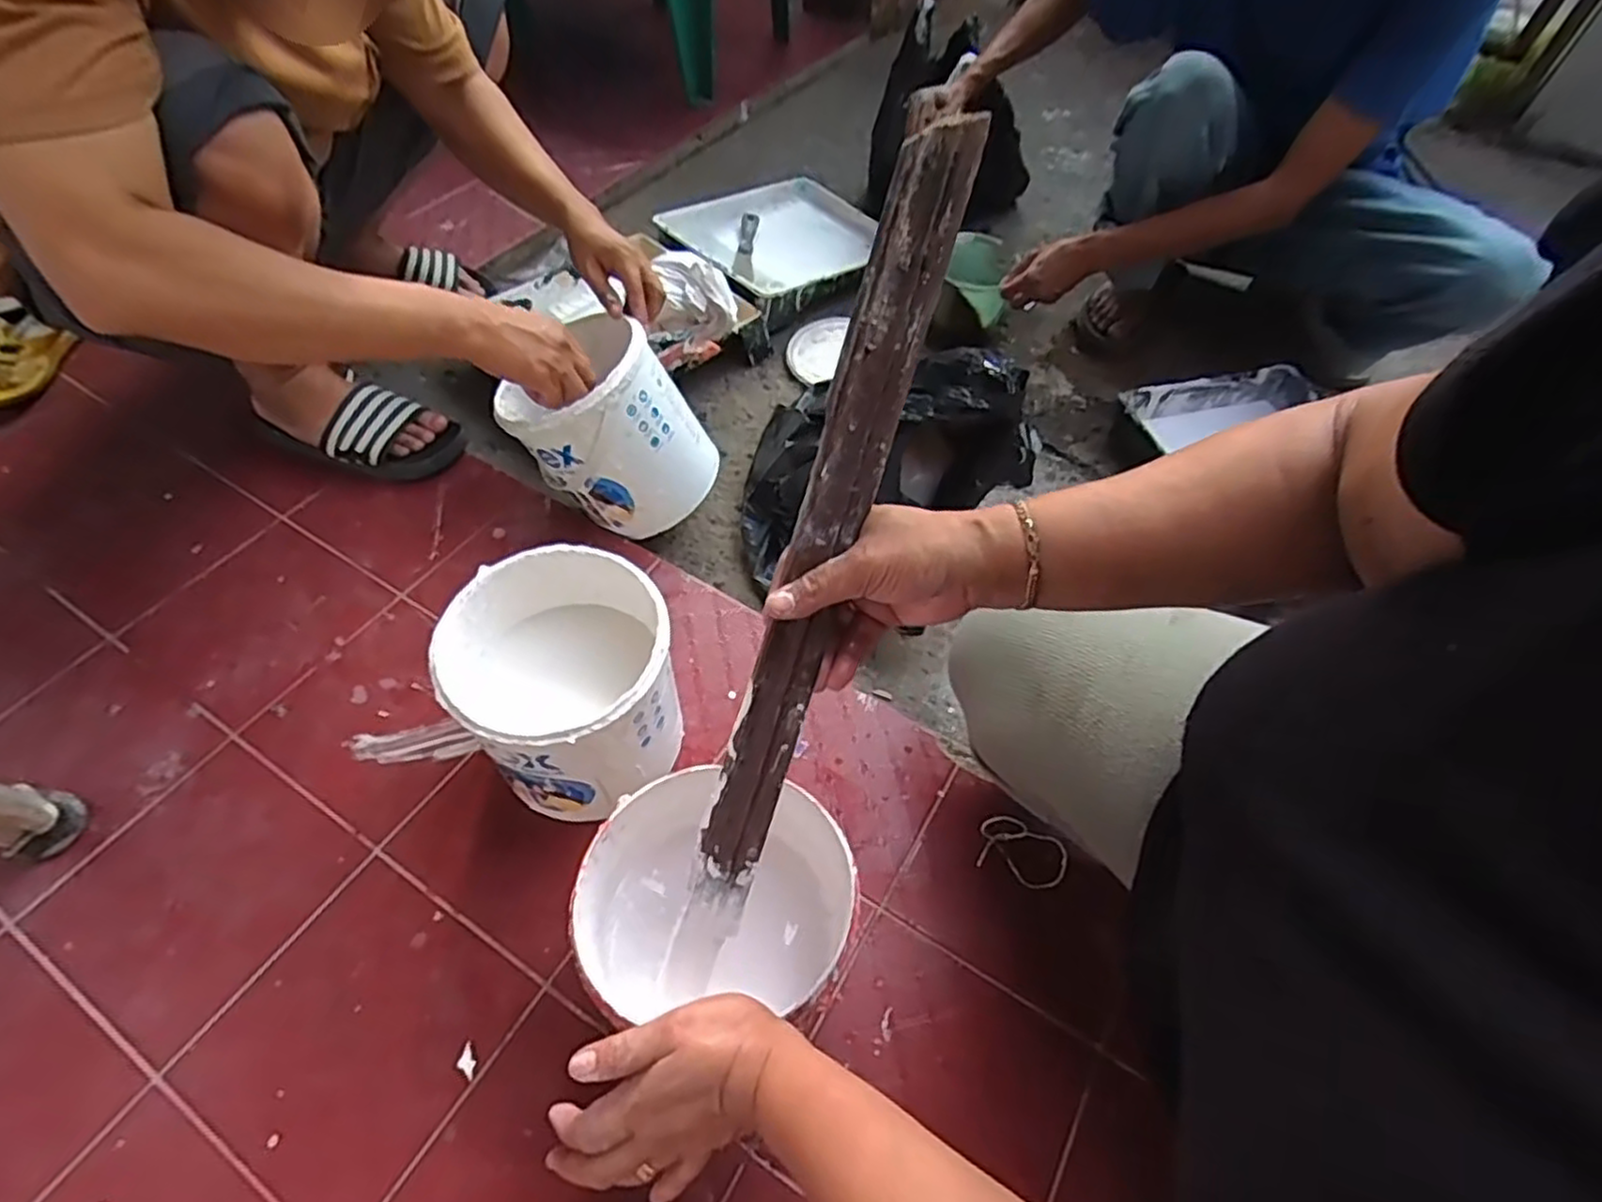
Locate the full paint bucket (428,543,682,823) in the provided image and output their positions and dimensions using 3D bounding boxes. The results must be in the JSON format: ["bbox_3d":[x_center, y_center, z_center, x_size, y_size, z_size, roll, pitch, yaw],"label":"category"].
[{"bbox_3d":[-0.201,0.079,0.655,0.172,0.185,0.174,1,55,-2],"label":"full paint bucket"}]

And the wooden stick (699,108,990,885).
[{"bbox_3d":[0.017,-0.044,0.417,0.039,0.009,0.434,16,99,-6],"label":"wooden stick"}]

